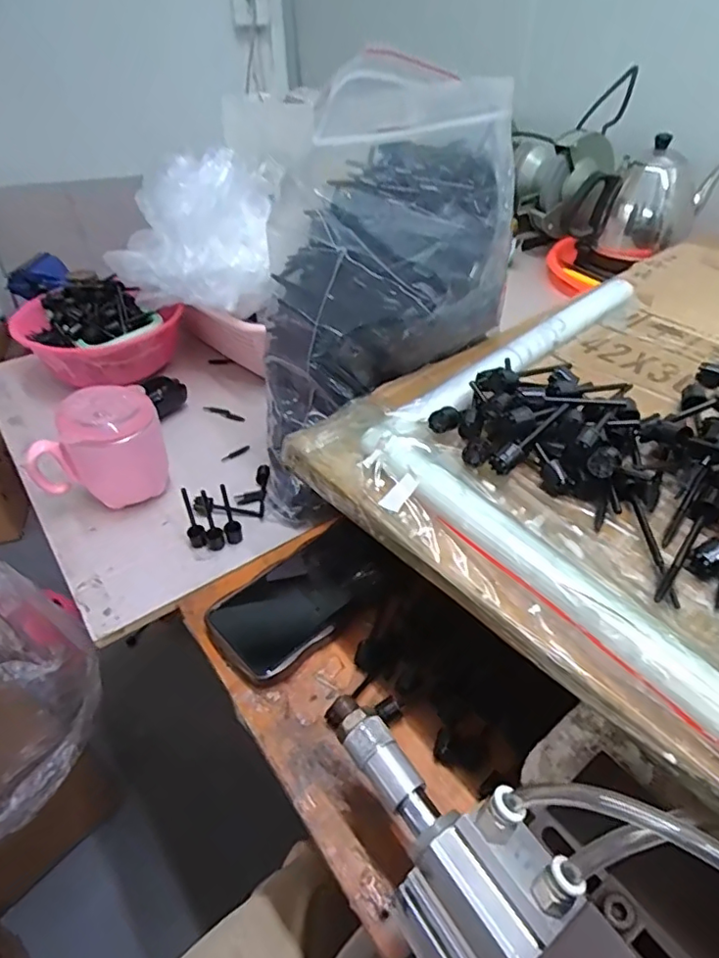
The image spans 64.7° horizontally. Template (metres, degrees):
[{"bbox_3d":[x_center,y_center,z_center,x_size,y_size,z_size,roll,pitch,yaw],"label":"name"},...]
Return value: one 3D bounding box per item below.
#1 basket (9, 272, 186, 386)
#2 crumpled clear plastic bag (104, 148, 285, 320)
[{"bbox_3d":[-0.313,-0.180,0.677,0.165,0.080,0.152,-30,49,-27],"label":"basket"},{"bbox_3d":[-0.178,-0.265,0.616,0.182,0.133,0.155,-14,44,-13],"label":"crumpled clear plastic bag"}]

